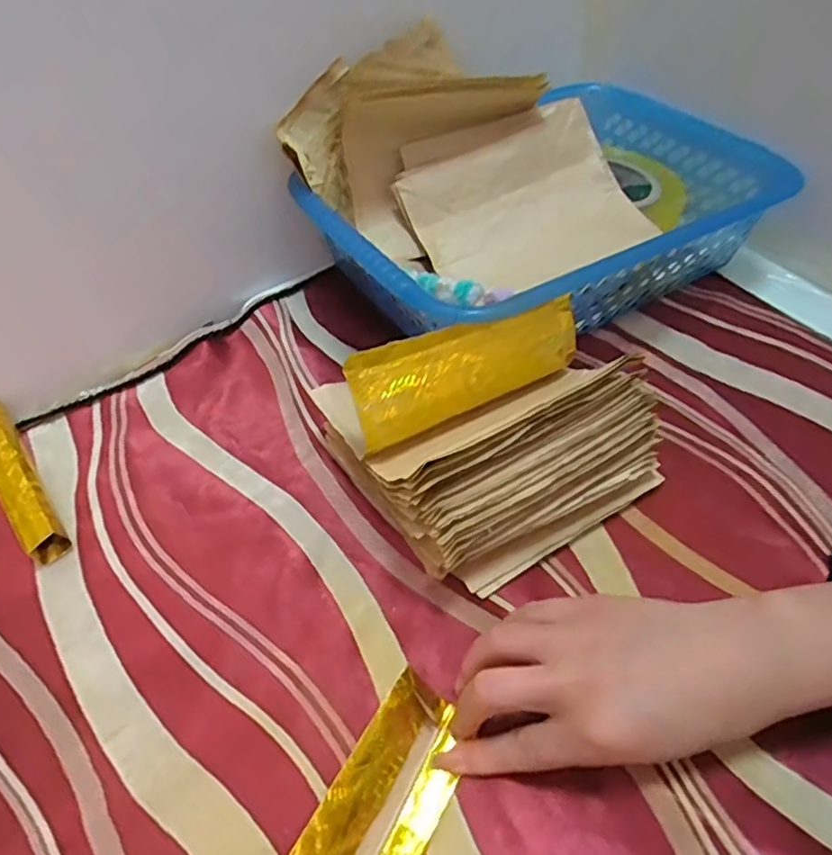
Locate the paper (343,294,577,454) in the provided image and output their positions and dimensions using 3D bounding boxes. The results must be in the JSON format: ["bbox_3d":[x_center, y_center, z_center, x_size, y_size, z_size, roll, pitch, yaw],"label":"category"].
[{"bbox_3d":[0.033,-0.038,0.372,0.148,0.049,0.013,-23,14,-22],"label":"paper"}]

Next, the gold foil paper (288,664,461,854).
[{"bbox_3d":[-0.019,0.174,0.286,0.051,0.017,0.120,43,57,-8],"label":"gold foil paper"}]

